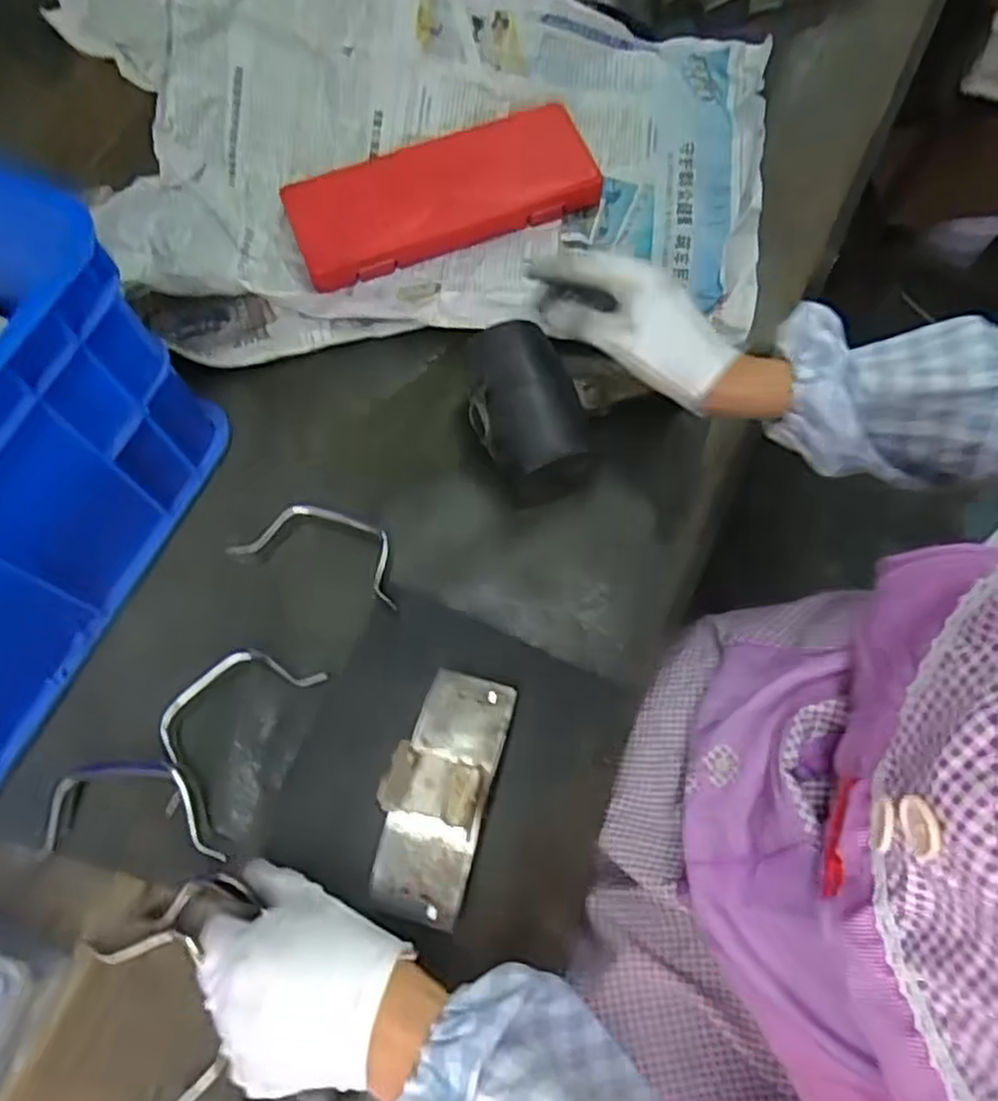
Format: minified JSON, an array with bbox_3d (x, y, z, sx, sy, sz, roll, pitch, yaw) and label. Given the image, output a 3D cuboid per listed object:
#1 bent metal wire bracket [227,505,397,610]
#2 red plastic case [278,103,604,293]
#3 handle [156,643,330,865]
[{"bbox_3d":[-0.119,-0.004,0.519,0.119,0.011,0.055,17,57,4],"label":"bent metal wire bracket"},{"bbox_3d":[-0.045,-0.302,0.623,0.253,0.039,0.098,-22,71,-6],"label":"red plastic case"},{"bbox_3d":[-0.177,0.117,0.473,0.080,0.025,0.125,26,73,11],"label":"handle"}]

